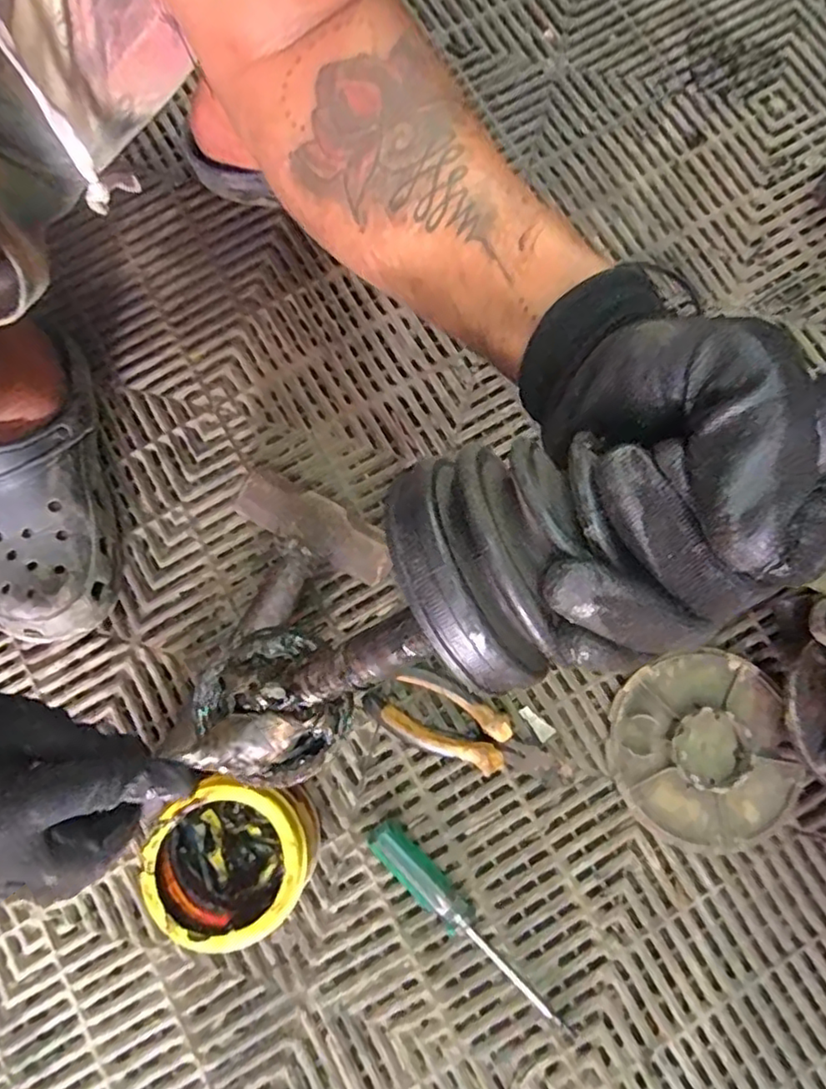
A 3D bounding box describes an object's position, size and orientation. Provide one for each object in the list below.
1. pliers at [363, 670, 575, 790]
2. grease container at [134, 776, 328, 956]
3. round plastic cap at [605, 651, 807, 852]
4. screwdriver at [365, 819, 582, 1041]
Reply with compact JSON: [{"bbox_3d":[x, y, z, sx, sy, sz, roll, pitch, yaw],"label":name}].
[{"bbox_3d":[0.041,0.138,0.474,0.153,0.024,0.051,23,79,7],"label":"pliers"},{"bbox_3d":[-0.120,0.217,0.441,0.109,0.074,0.092,-31,78,-5],"label":"grease container"},{"bbox_3d":[0.211,0.153,0.466,0.129,0.022,0.129,0,77,2],"label":"round plastic cap"},{"bbox_3d":[0.036,0.271,0.448,0.027,0.026,0.182,-44,80,-8],"label":"screwdriver"}]

